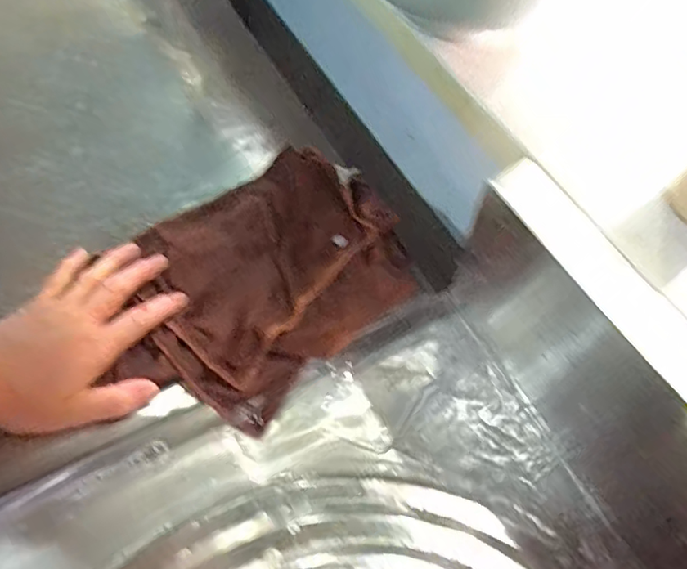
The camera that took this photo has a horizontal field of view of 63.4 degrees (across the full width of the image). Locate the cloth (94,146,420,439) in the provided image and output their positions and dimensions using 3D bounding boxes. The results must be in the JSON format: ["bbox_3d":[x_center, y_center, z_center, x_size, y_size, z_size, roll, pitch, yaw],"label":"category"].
[{"bbox_3d":[-0.066,-0.005,0.459,0.232,0.047,0.175,-37,65,-25],"label":"cloth"}]

